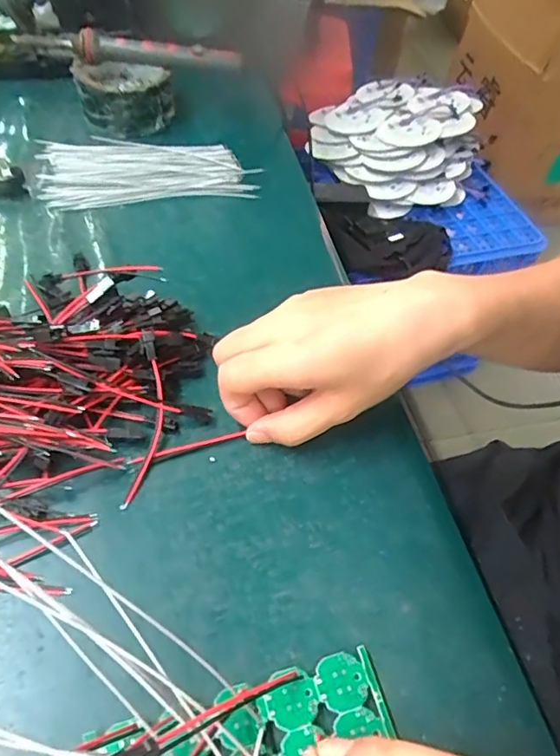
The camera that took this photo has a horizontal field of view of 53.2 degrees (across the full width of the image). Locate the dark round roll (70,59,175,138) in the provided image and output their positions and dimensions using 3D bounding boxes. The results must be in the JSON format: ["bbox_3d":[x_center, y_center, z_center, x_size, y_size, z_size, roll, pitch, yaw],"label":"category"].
[{"bbox_3d":[-0.138,-0.254,0.501,0.079,0.043,0.074,-10,53,-13],"label":"dark round roll"}]

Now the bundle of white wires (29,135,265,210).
[{"bbox_3d":[-0.112,-0.177,0.466,0.166,0.014,0.088,-10,53,-13],"label":"bundle of white wires"}]

